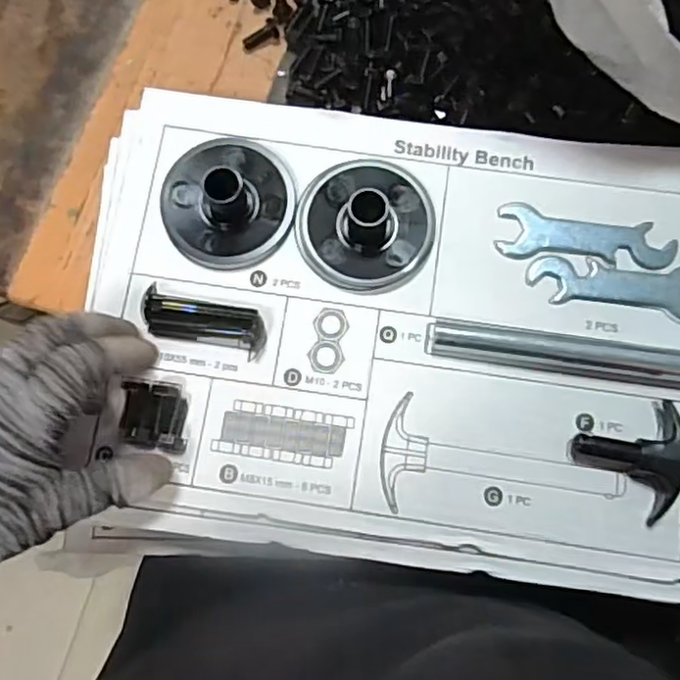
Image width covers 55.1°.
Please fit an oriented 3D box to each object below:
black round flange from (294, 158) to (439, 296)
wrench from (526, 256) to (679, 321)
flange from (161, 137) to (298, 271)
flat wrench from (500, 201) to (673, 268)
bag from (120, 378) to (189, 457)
[{"bbox_3d":[0.013,-0.064,0.342,0.072,0.027,0.073,0,79,2],"label":"black round flange"},{"bbox_3d":[0.148,-0.028,0.345,0.093,0.004,0.028,7,79,3],"label":"wrench"},{"bbox_3d":[-0.062,-0.076,0.347,0.073,0.026,0.069,0,79,2],"label":"flange"},{"bbox_3d":[0.133,-0.056,0.353,0.092,0.004,0.030,5,79,3],"label":"flat wrench"},{"bbox_3d":[-0.094,0.038,0.332,0.032,0.012,0.035,2,79,2],"label":"bag"}]

